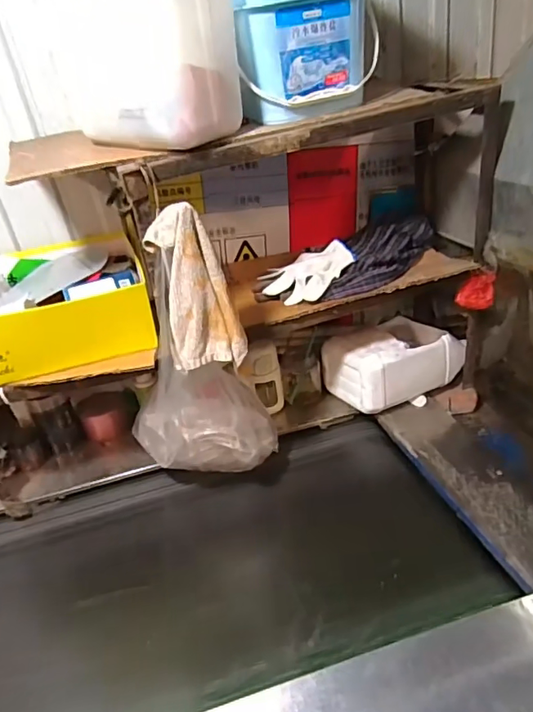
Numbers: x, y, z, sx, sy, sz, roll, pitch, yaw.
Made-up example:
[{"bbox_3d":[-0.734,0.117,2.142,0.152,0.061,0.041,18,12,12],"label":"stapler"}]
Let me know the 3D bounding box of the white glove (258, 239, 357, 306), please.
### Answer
[{"bbox_3d":[0.074,-0.153,0.943,0.172,0.070,0.123,-4,30,6],"label":"white glove"}]

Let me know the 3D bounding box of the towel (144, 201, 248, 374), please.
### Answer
[{"bbox_3d":[-0.100,-0.097,0.738,0.105,0.208,0.096,-21,32,-22],"label":"towel"}]

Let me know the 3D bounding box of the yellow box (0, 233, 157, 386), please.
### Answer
[{"bbox_3d":[-0.376,-0.085,0.881,0.341,0.131,0.274,-13,30,-10],"label":"yellow box"}]

